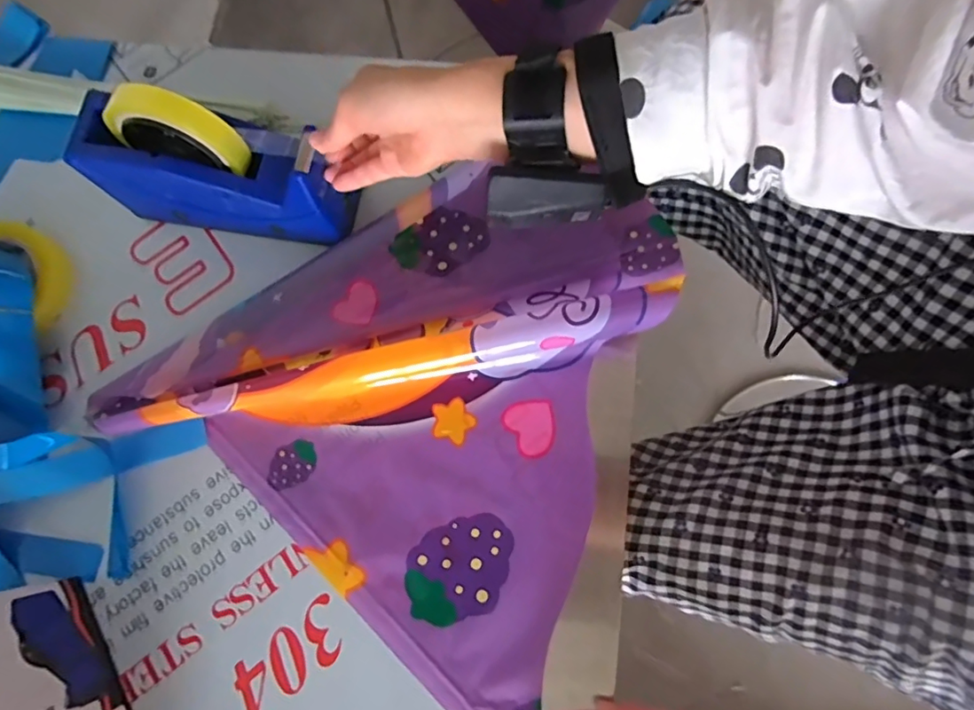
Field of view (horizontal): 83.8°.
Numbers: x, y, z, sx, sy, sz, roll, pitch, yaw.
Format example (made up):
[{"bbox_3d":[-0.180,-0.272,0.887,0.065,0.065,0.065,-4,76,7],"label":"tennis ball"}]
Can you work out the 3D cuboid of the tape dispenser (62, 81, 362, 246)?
[{"bbox_3d":[-0.216,-0.149,0.436,0.206,0.123,0.056,11,75,3],"label":"tape dispenser"}]

